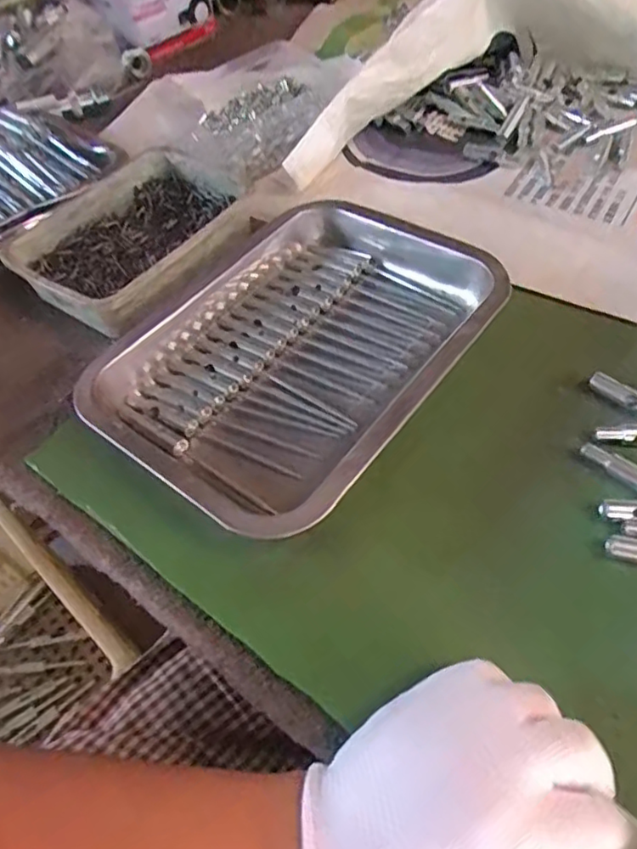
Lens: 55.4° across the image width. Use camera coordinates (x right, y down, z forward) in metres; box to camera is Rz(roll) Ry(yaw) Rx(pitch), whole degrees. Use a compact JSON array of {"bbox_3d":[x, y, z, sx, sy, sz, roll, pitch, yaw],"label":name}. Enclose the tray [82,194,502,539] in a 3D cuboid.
[{"bbox_3d":[-0.008,-0.059,0.405,0.193,0.034,0.273,31,63,23],"label":"tray"}]

